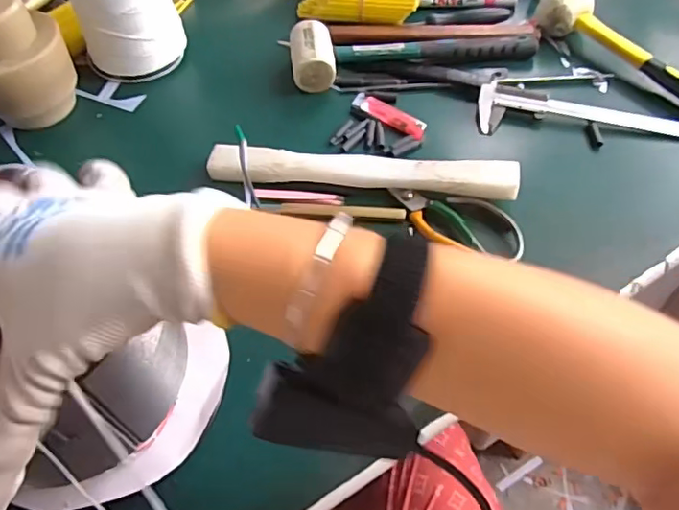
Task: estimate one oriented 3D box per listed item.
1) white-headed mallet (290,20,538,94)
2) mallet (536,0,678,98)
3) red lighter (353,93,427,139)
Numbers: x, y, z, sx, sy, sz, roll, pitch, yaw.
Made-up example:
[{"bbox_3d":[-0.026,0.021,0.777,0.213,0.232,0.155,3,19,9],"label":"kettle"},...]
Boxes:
[{"bbox_3d":[0.086,-0.250,0.654,0.288,0.046,0.087,-10,54,-5],"label":"white-headed mallet"},{"bbox_3d":[0.327,-0.211,0.612,0.056,0.049,0.281,-27,57,-16],"label":"mallet"},{"bbox_3d":[0.051,-0.155,0.607,0.097,0.009,0.026,37,64,25],"label":"red lighter"}]

